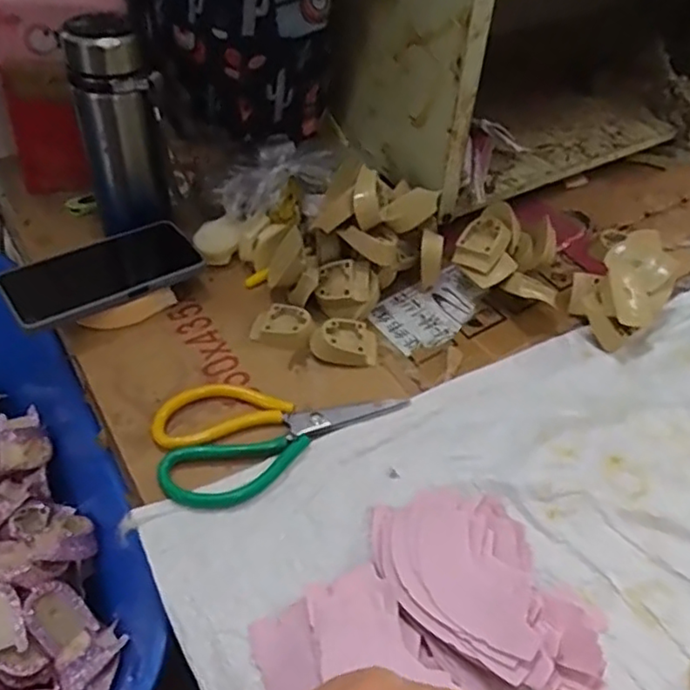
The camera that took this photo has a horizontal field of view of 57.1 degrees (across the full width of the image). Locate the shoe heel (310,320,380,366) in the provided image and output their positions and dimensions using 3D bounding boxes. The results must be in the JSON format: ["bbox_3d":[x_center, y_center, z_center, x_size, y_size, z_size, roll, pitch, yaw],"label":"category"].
[{"bbox_3d":[0.000,-0.004,0.548,0.057,0.021,0.038,2,48,-2],"label":"shoe heel"}]

